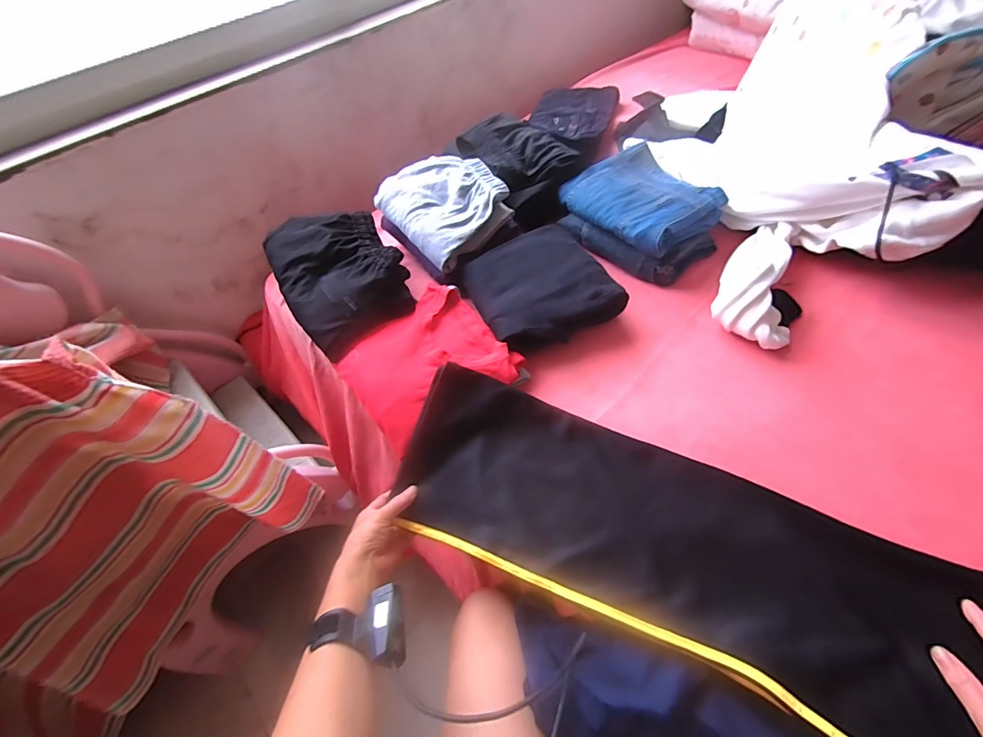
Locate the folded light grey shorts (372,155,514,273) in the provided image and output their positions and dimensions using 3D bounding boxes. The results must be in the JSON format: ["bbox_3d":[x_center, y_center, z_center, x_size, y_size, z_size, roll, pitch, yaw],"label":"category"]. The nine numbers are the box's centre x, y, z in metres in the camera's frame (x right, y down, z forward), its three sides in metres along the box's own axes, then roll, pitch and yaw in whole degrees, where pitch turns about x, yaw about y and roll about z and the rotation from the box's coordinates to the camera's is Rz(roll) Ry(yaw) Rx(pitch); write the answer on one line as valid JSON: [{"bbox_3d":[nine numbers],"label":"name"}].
[{"bbox_3d":[-0.081,-0.296,0.757,0.183,0.076,0.199,-37,59,-19],"label":"folded light grey shorts"}]

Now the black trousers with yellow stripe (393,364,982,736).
[{"bbox_3d":[0.275,0.228,0.437,0.829,0.097,0.218,20,59,20],"label":"black trousers with yellow stripe"}]

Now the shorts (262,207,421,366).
[{"bbox_3d":[-0.255,-0.165,0.699,0.187,0.062,0.262,-29,57,-14],"label":"shorts"}]

